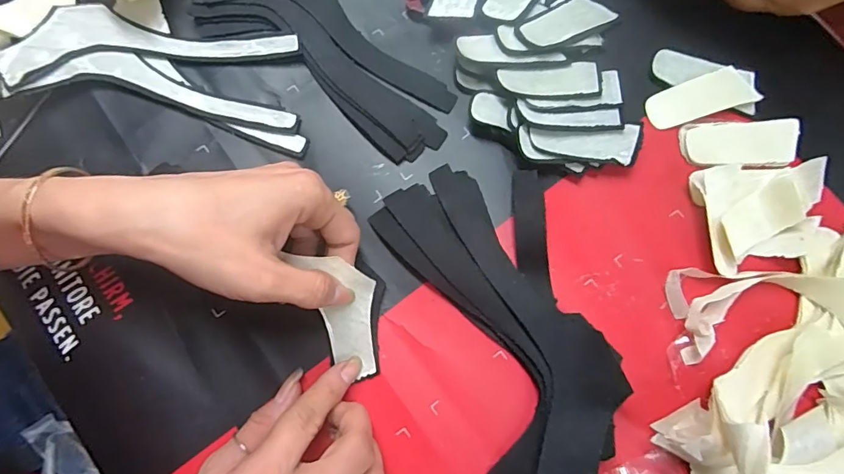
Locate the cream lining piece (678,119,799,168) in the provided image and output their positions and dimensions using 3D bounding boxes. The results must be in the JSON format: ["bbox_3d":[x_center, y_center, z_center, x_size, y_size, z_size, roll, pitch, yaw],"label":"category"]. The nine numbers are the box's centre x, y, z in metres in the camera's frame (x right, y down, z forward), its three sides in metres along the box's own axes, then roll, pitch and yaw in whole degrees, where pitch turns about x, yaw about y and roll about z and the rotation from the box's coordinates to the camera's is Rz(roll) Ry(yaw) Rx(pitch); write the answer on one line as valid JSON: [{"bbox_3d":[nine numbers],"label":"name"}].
[{"bbox_3d":[0.202,-0.059,0.295,0.069,0.005,0.029,-2,78,0],"label":"cream lining piece"}]

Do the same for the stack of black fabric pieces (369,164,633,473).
[{"bbox_3d":[0.051,0.044,0.269,0.092,0.025,0.188,-24,79,-5],"label":"stack of black fabric pieces"}]

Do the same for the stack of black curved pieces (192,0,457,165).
[{"bbox_3d":[-0.061,-0.131,0.313,0.194,0.009,0.084,34,80,7],"label":"stack of black curved pieces"}]

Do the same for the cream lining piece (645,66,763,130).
[{"bbox_3d":[0.180,-0.091,0.301,0.067,0.004,0.026,-17,78,-3],"label":"cream lining piece"}]

